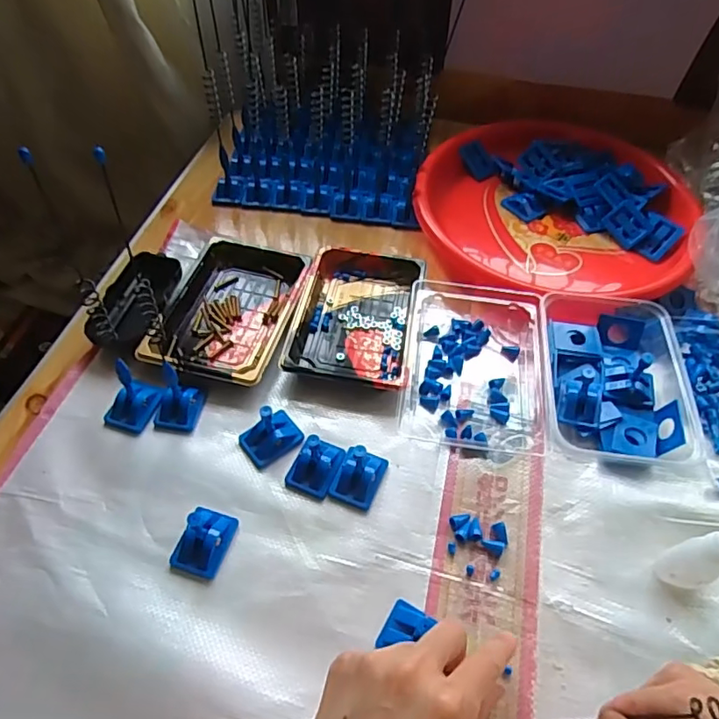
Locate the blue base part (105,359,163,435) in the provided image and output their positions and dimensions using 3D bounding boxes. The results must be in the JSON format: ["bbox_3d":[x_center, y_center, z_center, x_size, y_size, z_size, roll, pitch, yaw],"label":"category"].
[{"bbox_3d":[-0.184,0.025,0.437,0.031,0.051,0.044,17,54,11],"label":"blue base part"}]

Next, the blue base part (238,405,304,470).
[{"bbox_3d":[-0.070,0.054,0.427,0.045,0.043,0.033,-32,60,-23],"label":"blue base part"}]

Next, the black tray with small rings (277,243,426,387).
[{"bbox_3d":[-0.001,-0.044,0.515,0.107,0.021,0.161,10,53,6],"label":"black tray with small rings"}]

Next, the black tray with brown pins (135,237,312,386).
[{"bbox_3d":[-0.117,-0.048,0.514,0.108,0.021,0.158,13,53,8],"label":"black tray with brown pins"}]

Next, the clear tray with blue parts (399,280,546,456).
[{"bbox_3d":[0.101,-0.009,0.486,0.115,0.031,0.179,6,53,3],"label":"clear tray with blue parts"}]

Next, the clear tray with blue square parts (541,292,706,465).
[{"bbox_3d":[0.213,0.010,0.468,0.117,0.039,0.163,9,53,5],"label":"clear tray with blue square parts"}]

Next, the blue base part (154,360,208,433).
[{"bbox_3d":[-0.148,0.029,0.439,0.033,0.046,0.037,8,53,5],"label":"blue base part"}]

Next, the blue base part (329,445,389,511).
[{"bbox_3d":[0.001,0.080,0.407,0.032,0.045,0.043,21,55,14],"label":"blue base part"}]

